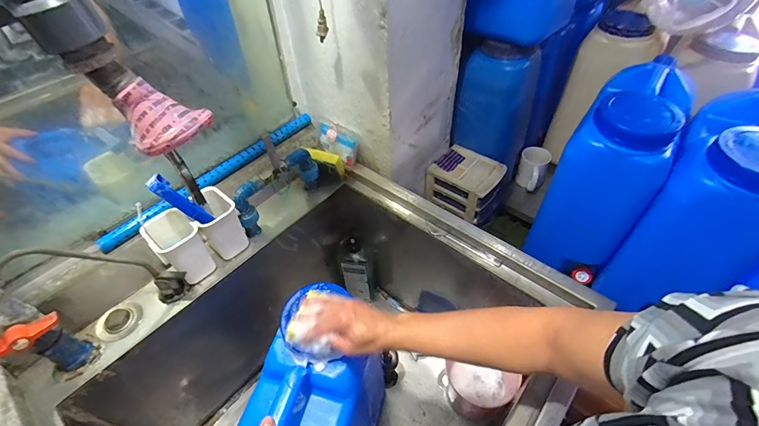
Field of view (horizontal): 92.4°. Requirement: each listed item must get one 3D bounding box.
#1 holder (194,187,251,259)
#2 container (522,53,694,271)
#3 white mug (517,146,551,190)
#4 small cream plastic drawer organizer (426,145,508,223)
[{"bbox_3d":[-0.297,0.023,0.677,0.072,0.111,0.072,31,57,28],"label":"holder"},{"bbox_3d":[0.474,-0.100,0.754,0.155,0.353,0.301,26,55,25],"label":"container"},{"bbox_3d":[0.442,-0.128,1.058,0.078,0.089,0.088,21,53,21],"label":"white mug"},{"bbox_3d":[0.229,-0.074,0.970,0.167,0.124,0.138,29,56,26],"label":"small cream plastic drawer organizer"}]

